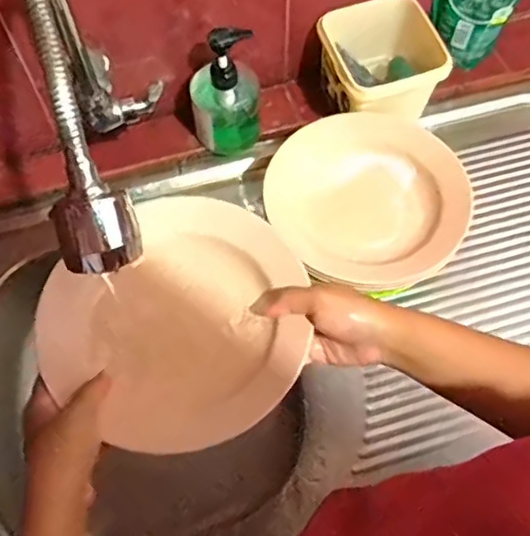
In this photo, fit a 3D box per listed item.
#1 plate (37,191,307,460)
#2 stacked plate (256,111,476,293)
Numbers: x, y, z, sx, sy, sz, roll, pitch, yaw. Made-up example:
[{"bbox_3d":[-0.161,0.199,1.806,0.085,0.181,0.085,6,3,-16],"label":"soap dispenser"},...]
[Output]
[{"bbox_3d":[-0.065,0.039,0.482,0.191,0.041,0.210,0,64,0],"label":"plate"},{"bbox_3d":[0.113,-0.071,0.677,0.192,0.111,0.205,0,64,0],"label":"stacked plate"}]

